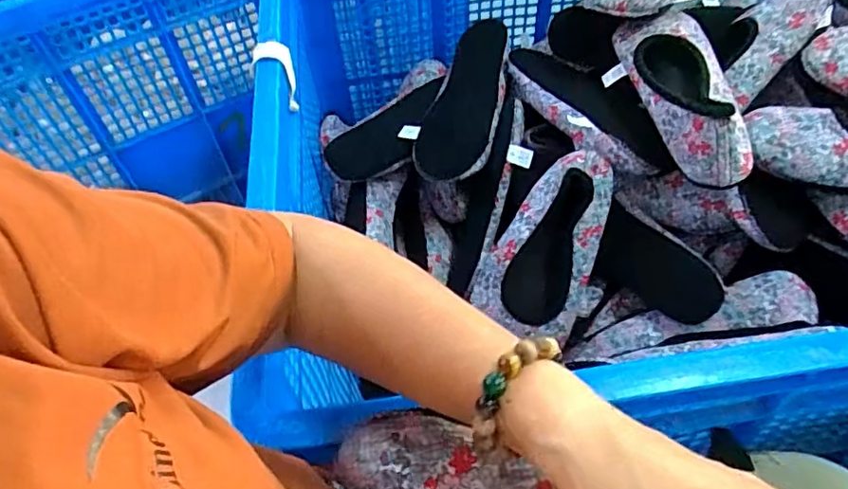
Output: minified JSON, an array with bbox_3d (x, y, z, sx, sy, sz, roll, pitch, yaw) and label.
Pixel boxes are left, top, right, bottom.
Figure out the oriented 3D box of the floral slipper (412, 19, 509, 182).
[{"bbox_3d":[0.056,-0.198,0.775,0.095,0.047,0.270,9,54,11],"label":"floral slipper"}]

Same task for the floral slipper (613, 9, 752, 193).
[{"bbox_3d":[0.262,-0.169,0.618,0.101,0.055,0.241,1,53,5],"label":"floral slipper"}]

